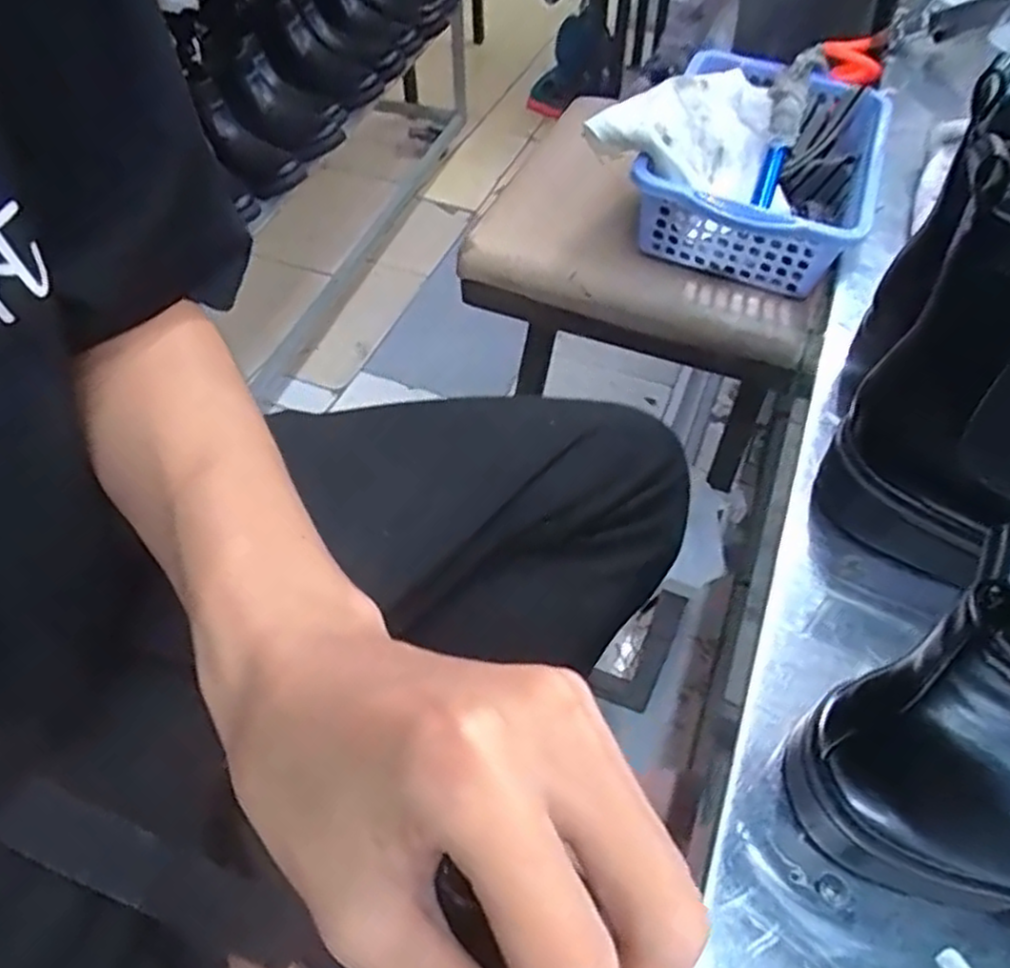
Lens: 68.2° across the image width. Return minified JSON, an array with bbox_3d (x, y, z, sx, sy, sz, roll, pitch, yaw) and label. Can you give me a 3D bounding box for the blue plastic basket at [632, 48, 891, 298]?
[{"bbox_3d":[0.201,-0.249,0.584,0.164,0.072,0.220,17,54,13],"label":"blue plastic basket"}]

